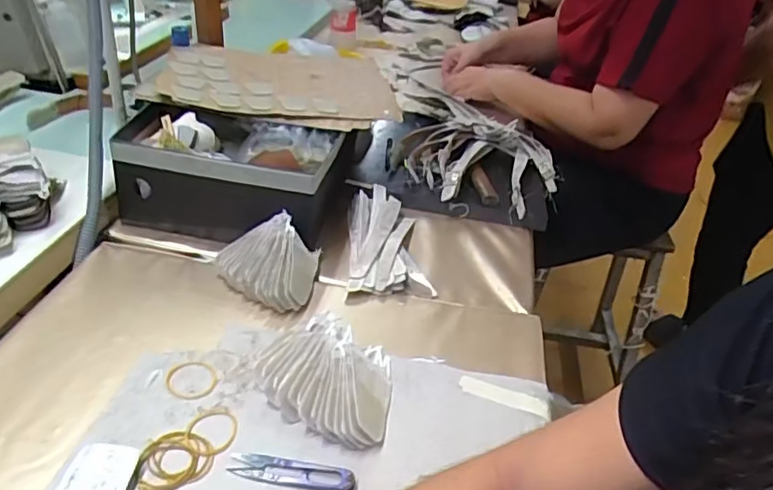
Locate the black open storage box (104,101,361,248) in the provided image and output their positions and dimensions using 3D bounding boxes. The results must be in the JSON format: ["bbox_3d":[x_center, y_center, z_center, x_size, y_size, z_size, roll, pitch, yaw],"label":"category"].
[{"bbox_3d":[-0.194,-0.088,0.757,0.253,0.123,0.141,9,35,4],"label":"black open storage box"}]

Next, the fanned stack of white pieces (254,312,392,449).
[{"bbox_3d":[-0.057,0.115,0.555,0.137,0.035,0.131,13,35,10],"label":"fanned stack of white pieces"}]

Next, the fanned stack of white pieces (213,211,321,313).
[{"bbox_3d":[-0.125,0.017,0.678,0.121,0.052,0.105,25,39,24],"label":"fanned stack of white pieces"}]

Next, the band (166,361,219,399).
[{"bbox_3d":[-0.183,0.127,0.554,0.046,0.004,0.047,4,35,-3],"label":"band"}]

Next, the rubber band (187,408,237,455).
[{"bbox_3d":[-0.149,0.159,0.506,0.041,0.004,0.048,2,35,-6],"label":"rubber band"}]

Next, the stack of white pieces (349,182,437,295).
[{"bbox_3d":[-0.004,-0.012,0.764,0.095,0.025,0.204,0,35,-9],"label":"stack of white pieces"}]

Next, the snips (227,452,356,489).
[{"bbox_3d":[-0.076,0.184,0.478,0.100,0.006,0.024,9,35,3],"label":"snips"}]

